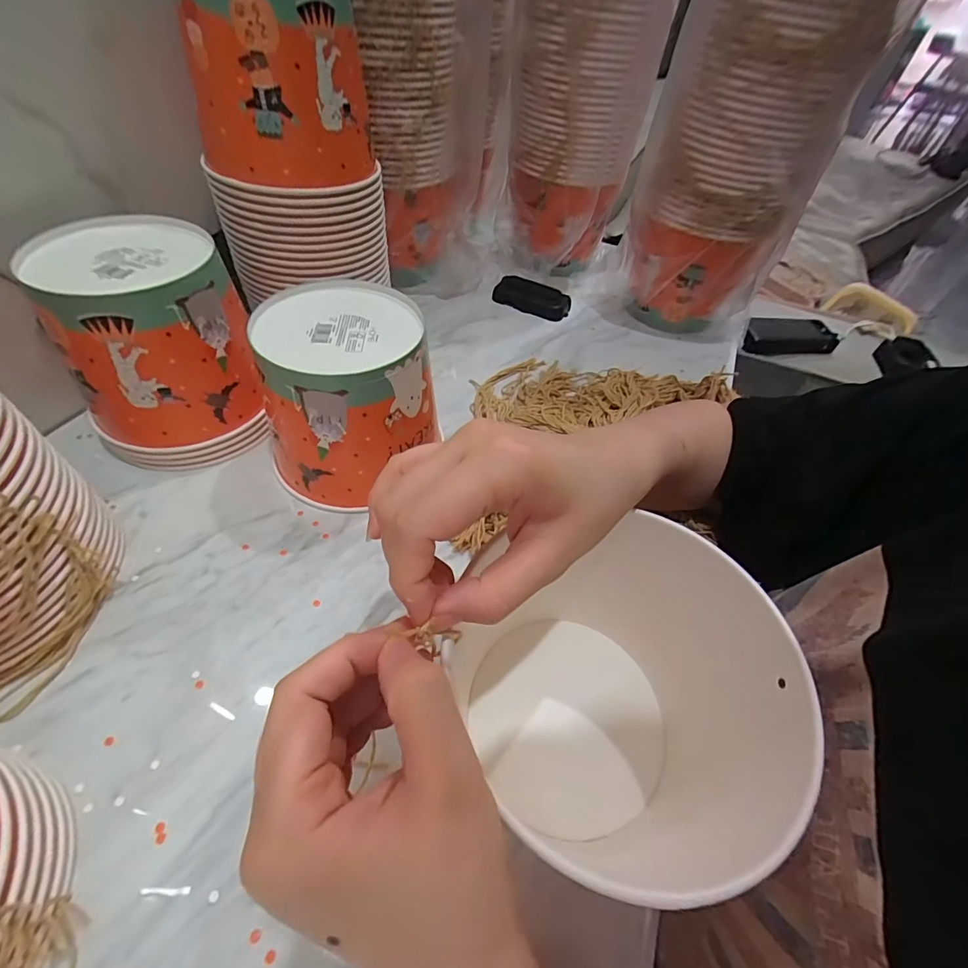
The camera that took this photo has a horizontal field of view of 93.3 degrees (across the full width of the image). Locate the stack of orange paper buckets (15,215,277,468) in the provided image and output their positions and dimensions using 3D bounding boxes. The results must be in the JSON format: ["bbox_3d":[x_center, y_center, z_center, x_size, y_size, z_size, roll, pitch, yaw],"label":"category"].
[{"bbox_3d":[-0.273,-0.116,0.395,0.135,0.160,0.138,-17,54,-19],"label":"stack of orange paper buckets"}]

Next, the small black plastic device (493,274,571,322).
[{"bbox_3d":[0.066,-0.261,0.640,0.108,0.028,0.041,20,51,9],"label":"small black plastic device"}]

